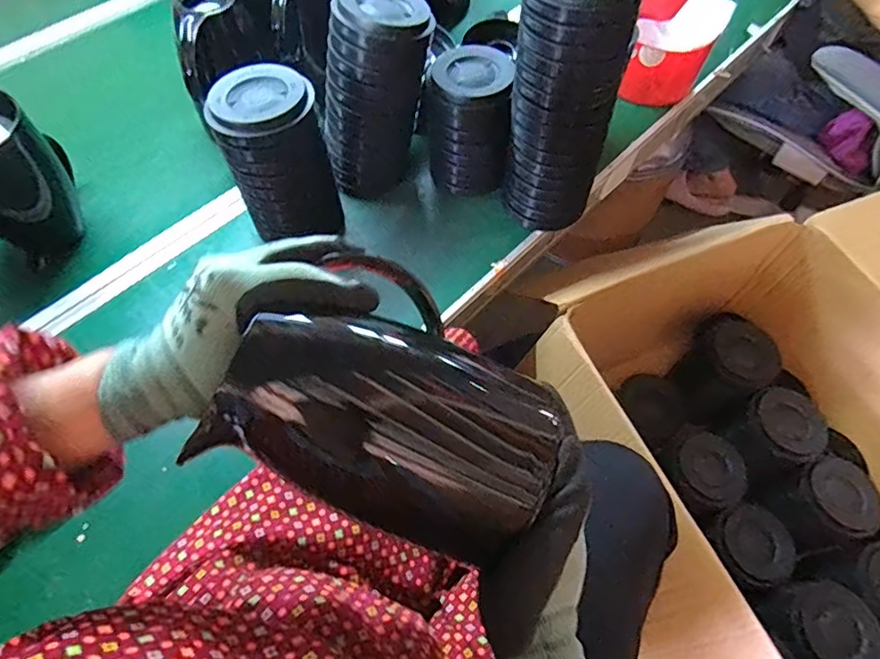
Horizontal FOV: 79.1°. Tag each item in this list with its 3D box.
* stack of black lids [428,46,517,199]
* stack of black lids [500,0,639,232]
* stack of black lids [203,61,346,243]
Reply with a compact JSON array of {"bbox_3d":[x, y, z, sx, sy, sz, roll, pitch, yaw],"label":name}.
[{"bbox_3d":[0.040,-0.292,0.765,0.112,0.165,0.127,0,60,0],"label":"stack of black lids"},{"bbox_3d":[0.150,-0.280,0.674,0.129,0.314,0.114,12,61,7],"label":"stack of black lids"},{"bbox_3d":[-0.206,-0.214,0.677,0.121,0.196,0.121,-26,64,-14],"label":"stack of black lids"}]

